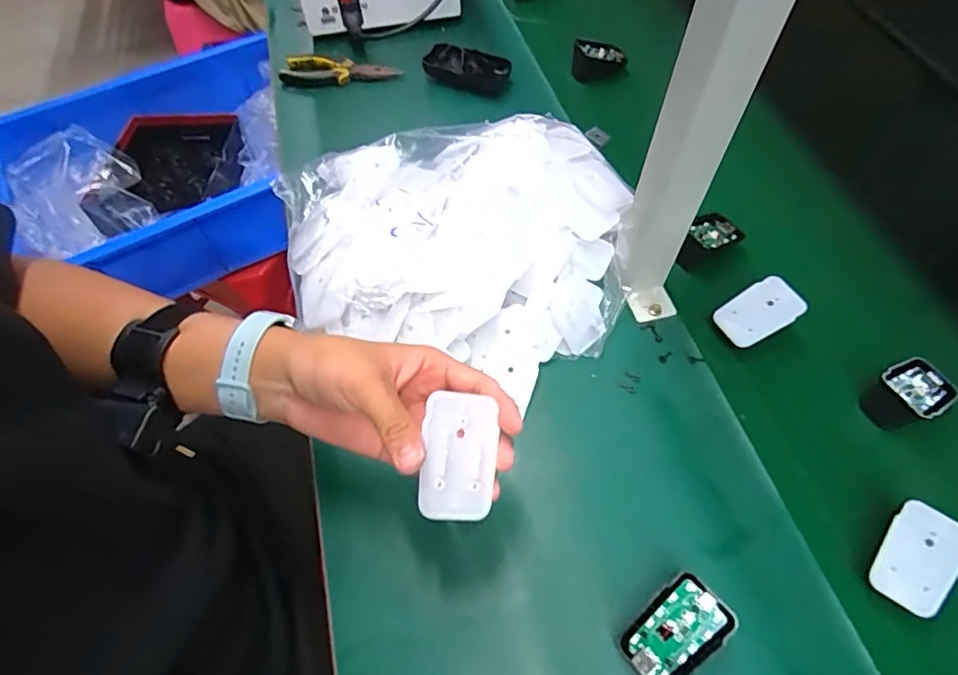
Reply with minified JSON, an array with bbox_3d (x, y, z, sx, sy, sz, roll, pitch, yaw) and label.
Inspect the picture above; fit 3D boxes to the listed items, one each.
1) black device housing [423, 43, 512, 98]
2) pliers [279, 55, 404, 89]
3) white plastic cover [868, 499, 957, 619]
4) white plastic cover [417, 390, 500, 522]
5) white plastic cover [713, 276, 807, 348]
[{"bbox_3d":[-0.017,-0.343,0.682,0.109,0.024,0.047,19,63,14],"label":"black device housing"},{"bbox_3d":[-0.184,-0.342,0.698,0.154,0.021,0.046,12,61,9],"label":"pliers"},{"bbox_3d":[0.302,0.151,0.366,0.044,0.004,0.069,30,83,21],"label":"white plastic cover"},{"bbox_3d":[-0.012,0.068,0.303,0.041,0.005,0.067,9,77,-19],"label":"white plastic cover"},{"bbox_3d":[0.247,-0.023,0.475,0.067,0.010,0.045,-34,64,7],"label":"white plastic cover"}]

